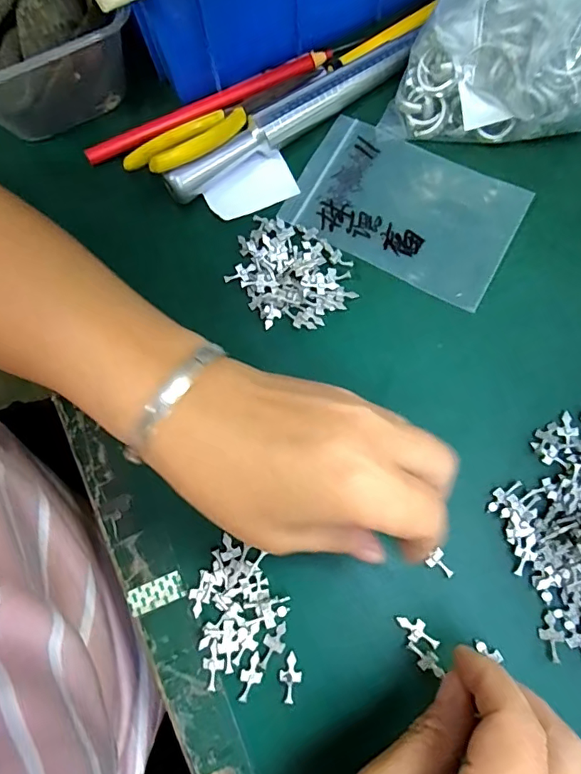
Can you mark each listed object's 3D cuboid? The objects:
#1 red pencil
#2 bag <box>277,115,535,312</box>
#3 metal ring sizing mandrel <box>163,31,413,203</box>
[{"bbox_3d":[-0.049,-0.172,0.292,0.158,0.007,0.010,-25,78,-4],"label":"red pencil"},{"bbox_3d":[0.066,-0.104,0.278,0.123,0.004,0.080,29,80,8],"label":"bag"},{"bbox_3d":[0.001,-0.157,0.282,0.165,0.020,0.016,-36,79,-6],"label":"metal ring sizing mandrel"}]

